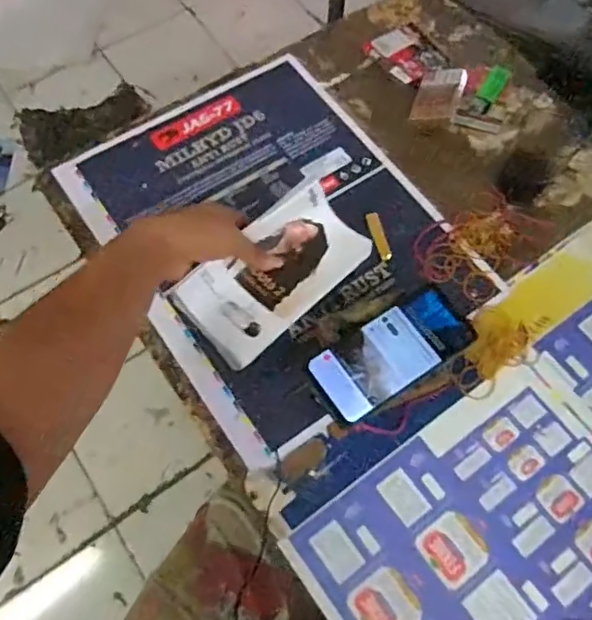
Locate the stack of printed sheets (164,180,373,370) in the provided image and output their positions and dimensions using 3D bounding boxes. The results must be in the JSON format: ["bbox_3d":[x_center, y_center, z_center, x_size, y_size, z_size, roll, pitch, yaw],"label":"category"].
[{"bbox_3d":[-0.020,-0.036,0.571,0.183,0.025,0.098,-42,95,-14],"label":"stack of printed sheets"}]

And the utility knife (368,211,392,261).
[{"bbox_3d":[0.092,-0.082,0.653,0.015,0.011,0.061,-8,66,-6],"label":"utility knife"}]

